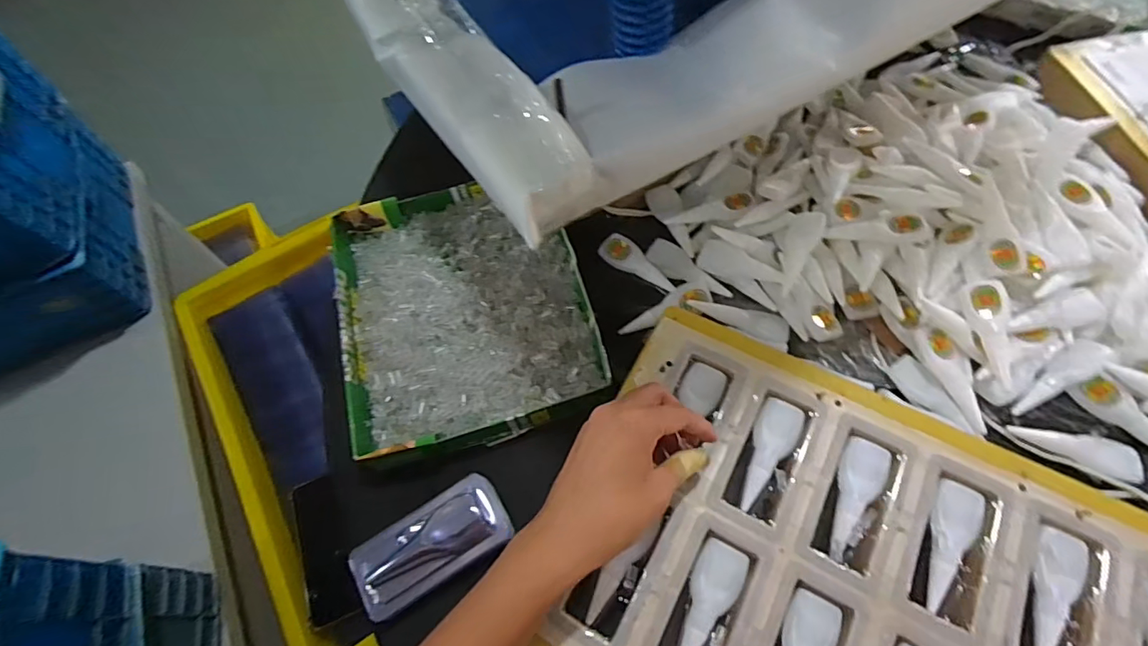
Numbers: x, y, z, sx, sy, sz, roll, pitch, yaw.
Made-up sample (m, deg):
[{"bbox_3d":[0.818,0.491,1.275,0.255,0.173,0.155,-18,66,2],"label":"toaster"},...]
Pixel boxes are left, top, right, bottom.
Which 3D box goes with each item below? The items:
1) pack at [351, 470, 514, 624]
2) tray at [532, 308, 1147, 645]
[{"bbox_3d":[-0.104,0.160,0.379,0.111,0.015,0.057,-28,63,-11],"label":"pack"},{"bbox_3d":[0.195,0.182,0.340,0.407,0.036,0.280,24,66,16],"label":"tray"}]

